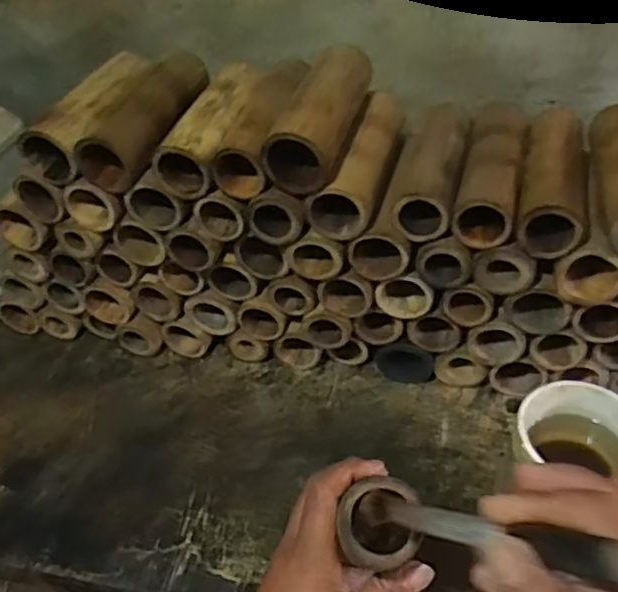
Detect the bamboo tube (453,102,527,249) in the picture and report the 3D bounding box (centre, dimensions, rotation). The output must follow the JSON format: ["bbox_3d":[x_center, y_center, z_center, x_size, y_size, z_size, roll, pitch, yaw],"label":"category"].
[{"bbox_3d":[0.170,-0.121,0.599,0.051,0.050,0.187,7,43,16],"label":"bamboo tube"}]

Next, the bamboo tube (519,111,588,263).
[{"bbox_3d":[0.218,-0.105,0.579,0.055,0.048,0.179,8,44,16],"label":"bamboo tube"}]

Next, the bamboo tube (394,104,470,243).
[{"bbox_3d":[0.118,-0.121,0.608,0.051,0.048,0.172,8,44,17],"label":"bamboo tube"}]

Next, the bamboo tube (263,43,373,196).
[{"bbox_3d":[0.011,-0.157,0.576,0.055,0.063,0.155,8,44,17],"label":"bamboo tube"}]

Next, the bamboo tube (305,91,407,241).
[{"bbox_3d":[0.051,-0.126,0.613,0.056,0.057,0.173,9,44,18],"label":"bamboo tube"}]

